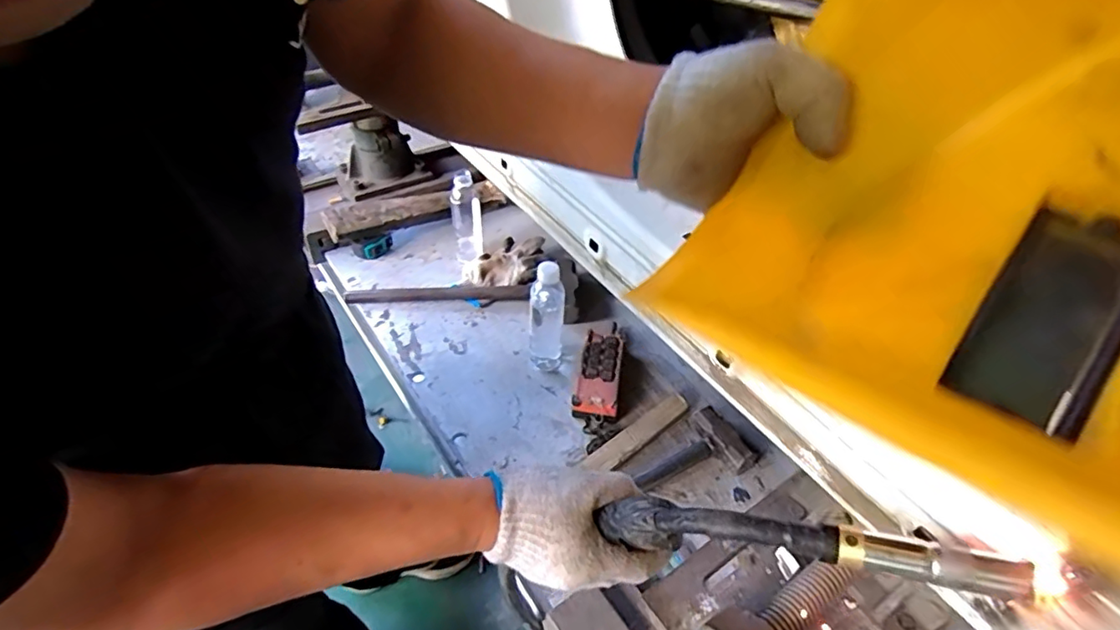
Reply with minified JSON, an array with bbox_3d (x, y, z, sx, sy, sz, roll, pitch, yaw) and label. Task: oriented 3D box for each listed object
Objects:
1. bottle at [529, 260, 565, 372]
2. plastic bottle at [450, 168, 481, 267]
[{"bbox_3d":[-0.021,0.003,0.934,0.056,0.208,0.052,-1,44,-3],"label":"bottle"},{"bbox_3d":[-0.181,-0.183,1.126,0.057,0.195,0.056,-8,45,-10],"label":"plastic bottle"}]

